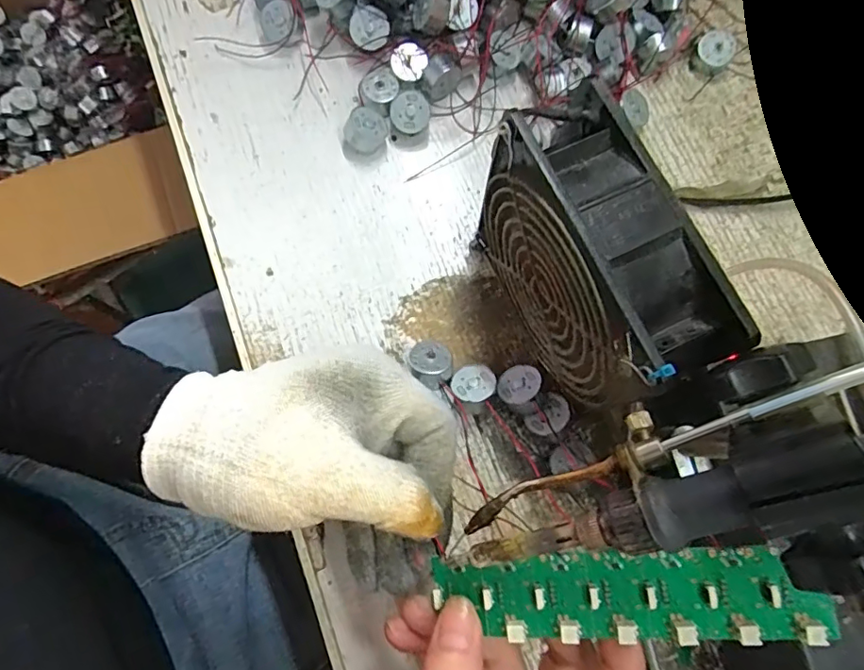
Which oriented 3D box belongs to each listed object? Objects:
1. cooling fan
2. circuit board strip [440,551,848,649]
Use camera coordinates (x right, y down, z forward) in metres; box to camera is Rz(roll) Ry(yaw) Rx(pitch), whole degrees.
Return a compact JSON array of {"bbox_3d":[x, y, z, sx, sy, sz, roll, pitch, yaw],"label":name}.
[{"bbox_3d":[0.067,-0.026,0.247,0.043,0.121,0.114,-24,78,-7],"label":"cooling fan"},{"bbox_3d":[0.068,0.096,0.193,0.134,0.006,0.031,-5,76,13],"label":"circuit board strip"}]

